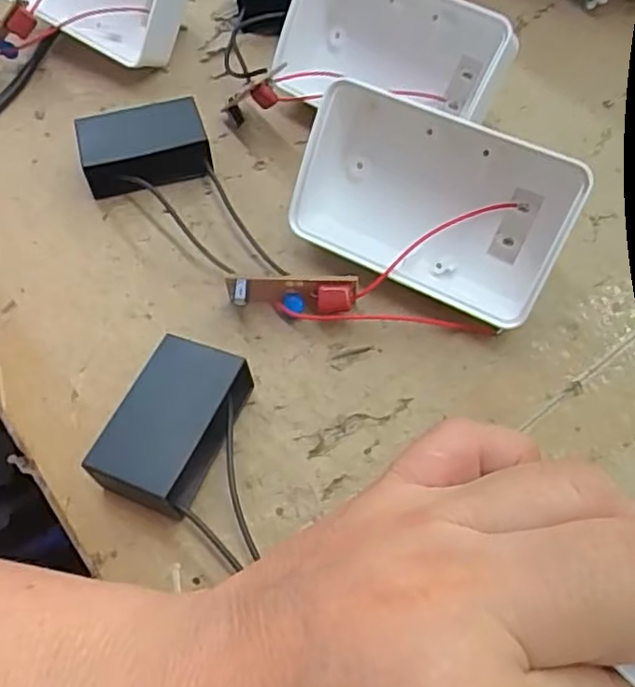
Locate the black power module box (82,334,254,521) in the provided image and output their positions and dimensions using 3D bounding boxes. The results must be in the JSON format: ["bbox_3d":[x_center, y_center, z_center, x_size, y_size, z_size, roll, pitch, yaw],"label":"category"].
[{"bbox_3d":[-0.042,0.025,0.193,0.031,0.022,0.047,22,62,13],"label":"black power module box"}]

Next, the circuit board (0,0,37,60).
[{"bbox_3d":[-0.141,-0.132,0.284,0.043,0.015,0.013,-40,61,16],"label":"circuit board"}]

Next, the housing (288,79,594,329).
[{"bbox_3d":[0.040,-0.049,0.221,0.090,0.056,0.034,27,21,13],"label":"housing"}]

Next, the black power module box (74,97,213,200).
[{"bbox_3d":[-0.069,-0.078,0.257,0.048,0.018,0.033,-15,60,-8],"label":"black power module box"}]

